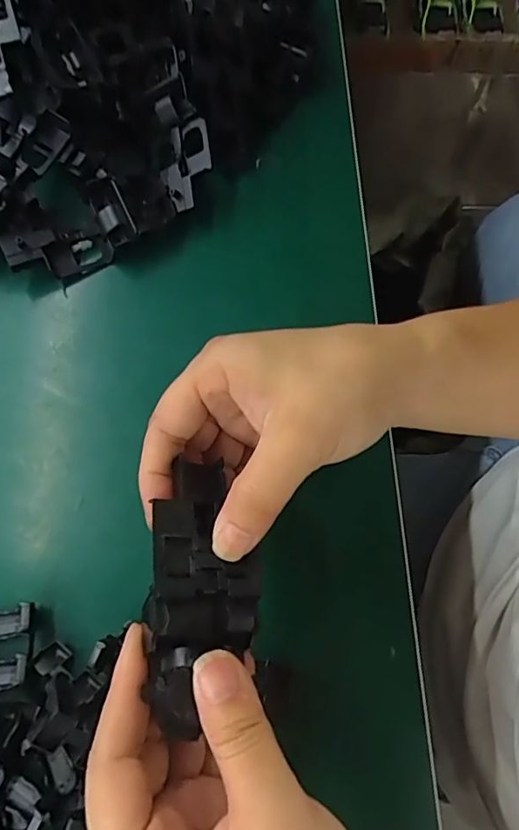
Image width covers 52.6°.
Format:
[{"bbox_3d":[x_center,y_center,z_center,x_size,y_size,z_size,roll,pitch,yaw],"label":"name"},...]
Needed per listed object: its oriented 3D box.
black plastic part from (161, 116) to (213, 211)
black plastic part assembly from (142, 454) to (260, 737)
[{"bbox_3d":[-0.046,-0.153,0.326,0.035,0.009,0.055,-12,78,16],"label":"black plastic part"},{"bbox_3d":[-0.024,0.066,0.205,0.041,0.022,0.093,12,57,-22],"label":"black plastic part assembly"}]

